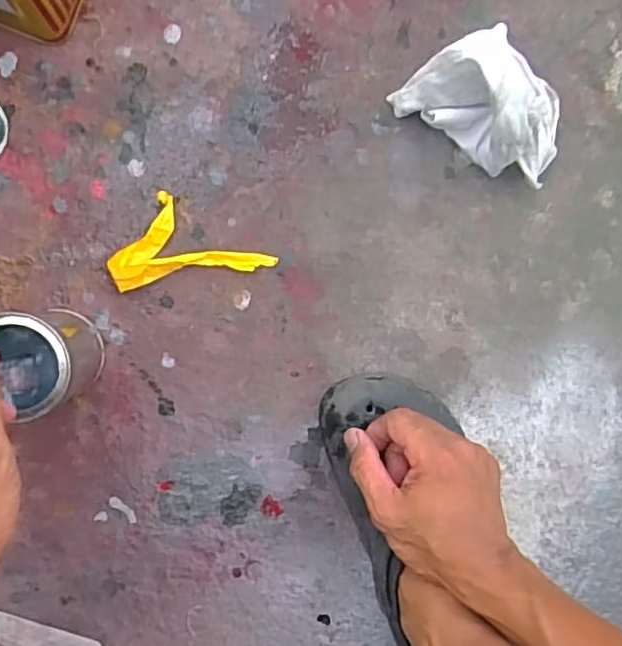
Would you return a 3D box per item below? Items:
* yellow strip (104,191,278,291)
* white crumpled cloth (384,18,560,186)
[{"bbox_3d":[-0.101,-0.046,0.522,0.111,0.018,0.085,32,87,-3],"label":"yellow strip"},{"bbox_3d":[0.152,-0.184,0.515,0.134,0.076,0.090,35,87,-3],"label":"white crumpled cloth"}]

